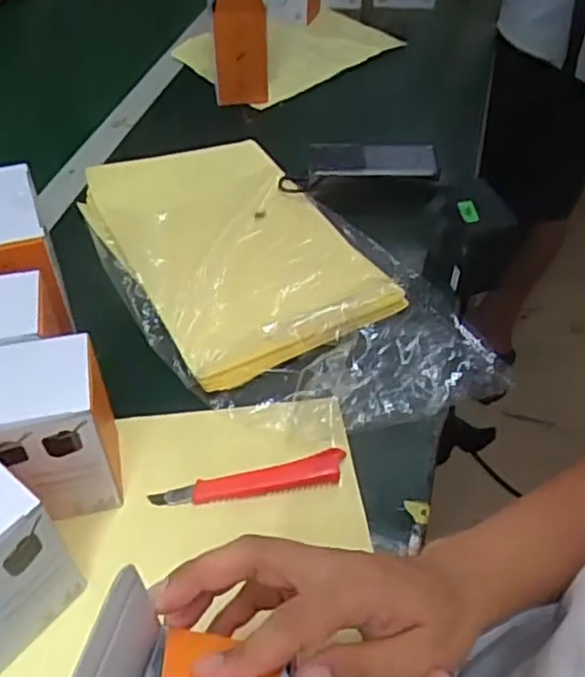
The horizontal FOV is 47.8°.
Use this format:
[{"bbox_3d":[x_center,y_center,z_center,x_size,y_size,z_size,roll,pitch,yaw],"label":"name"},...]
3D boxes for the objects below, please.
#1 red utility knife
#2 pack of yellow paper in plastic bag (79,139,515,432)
[{"bbox_3d":[-0.030,0.100,0.468,0.136,0.005,0.022,-9,49,-6],"label":"red utility knife"},{"bbox_3d":[-0.027,-0.065,0.591,0.235,0.049,0.405,-29,57,-26],"label":"pack of yellow paper in plastic bag"}]

